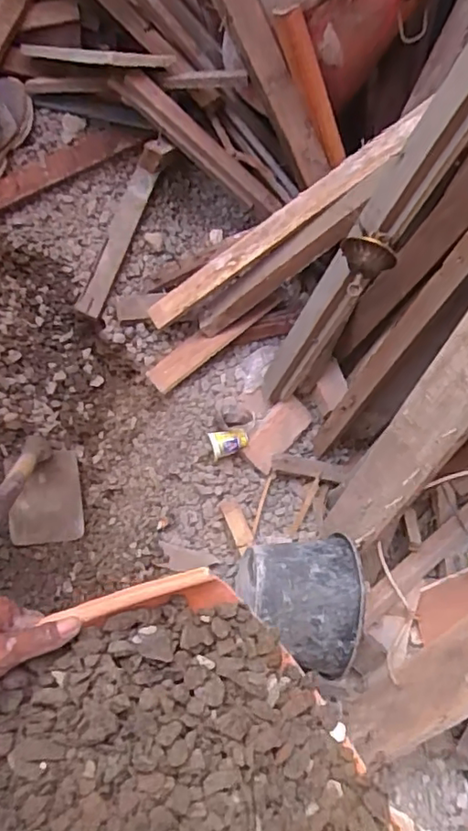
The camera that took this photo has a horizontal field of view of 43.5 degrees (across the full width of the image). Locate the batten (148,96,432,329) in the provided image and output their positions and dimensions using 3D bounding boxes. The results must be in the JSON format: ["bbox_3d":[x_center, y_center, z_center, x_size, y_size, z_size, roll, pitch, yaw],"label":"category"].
[{"bbox_3d":[0.092,-0.402,1.242,0.702,0.040,0.064,-33,62,19],"label":"batten"}]

